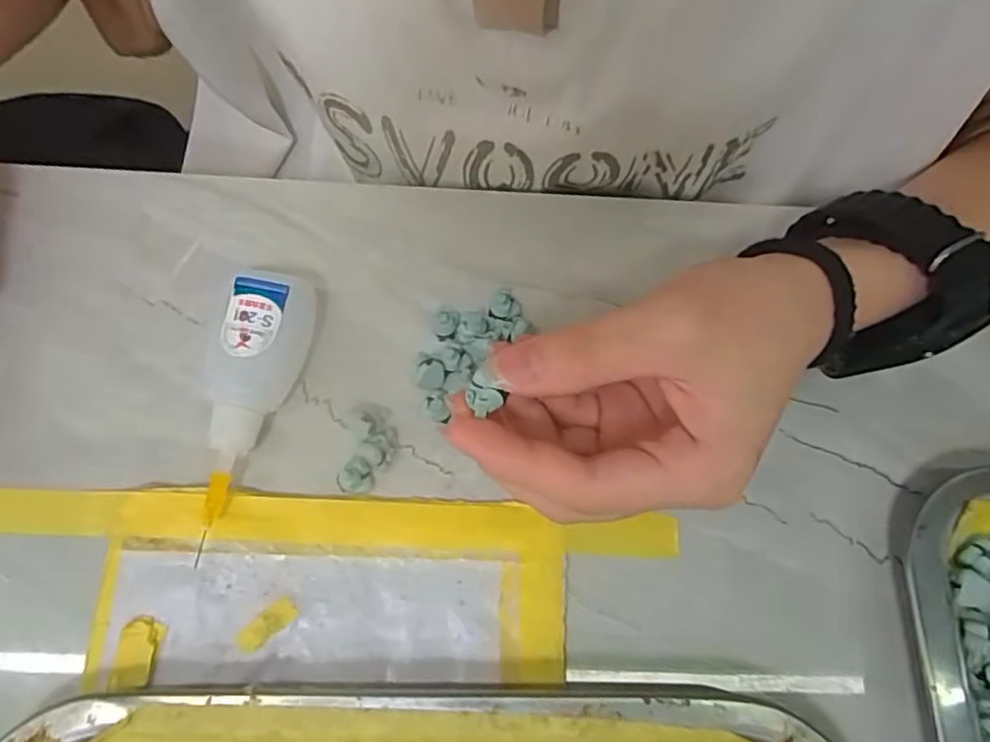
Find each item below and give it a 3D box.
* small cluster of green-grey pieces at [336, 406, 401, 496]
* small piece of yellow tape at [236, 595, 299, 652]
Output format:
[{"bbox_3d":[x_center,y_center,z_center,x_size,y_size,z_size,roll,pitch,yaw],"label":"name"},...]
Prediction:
[{"bbox_3d":[-0.045,0.027,0.240,0.019,0.009,0.033,7,69,0],"label":"small cluster of green-grey pieces"},{"bbox_3d":[-0.075,0.083,0.217,0.021,0.004,0.008,-40,76,-15],"label":"small piece of yellow tape"}]

